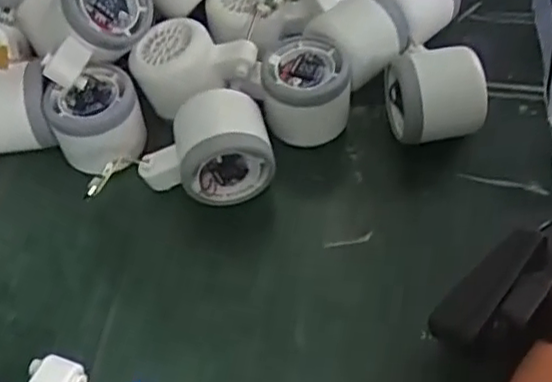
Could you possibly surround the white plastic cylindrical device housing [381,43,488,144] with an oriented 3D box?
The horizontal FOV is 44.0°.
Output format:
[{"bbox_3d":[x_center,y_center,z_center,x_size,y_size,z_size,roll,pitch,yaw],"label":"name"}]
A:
[{"bbox_3d":[0.107,-0.063,0.466,0.062,0.054,0.057,0,52,4],"label":"white plastic cylindrical device housing"}]

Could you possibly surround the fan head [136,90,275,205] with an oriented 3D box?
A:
[{"bbox_3d":[-0.046,-0.025,0.440,0.083,0.054,0.056,-16,53,-8],"label":"fan head"}]

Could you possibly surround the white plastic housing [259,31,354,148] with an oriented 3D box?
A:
[{"bbox_3d":[0.021,-0.065,0.468,0.059,0.053,0.066,-6,52,-1],"label":"white plastic housing"}]

